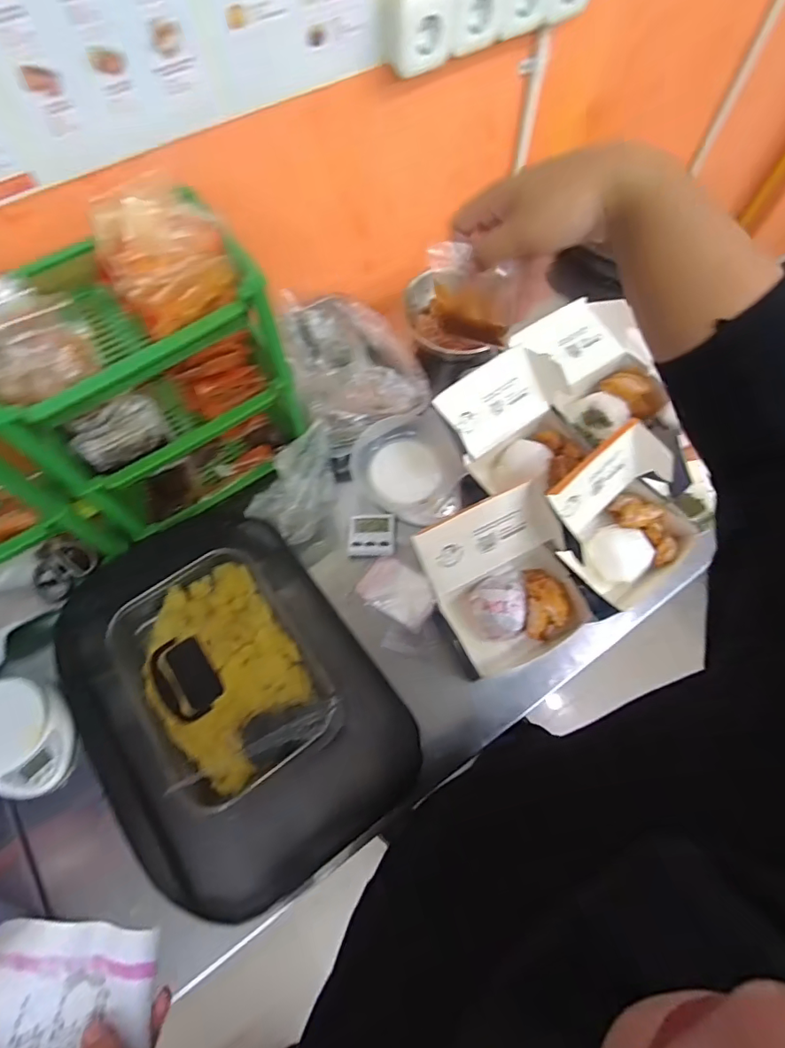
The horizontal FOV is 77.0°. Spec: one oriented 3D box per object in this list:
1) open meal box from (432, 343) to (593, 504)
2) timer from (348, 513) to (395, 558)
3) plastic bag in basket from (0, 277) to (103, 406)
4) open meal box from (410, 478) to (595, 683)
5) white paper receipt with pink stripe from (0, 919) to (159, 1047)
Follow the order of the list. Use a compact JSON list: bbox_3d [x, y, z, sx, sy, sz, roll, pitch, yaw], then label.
[{"bbox_3d":[0.189,-0.140,0.750,0.186,0.114,0.187,-35,71,-13],"label":"open meal box"},{"bbox_3d":[-0.031,0.016,0.742,0.067,0.017,0.067,-1,67,0],"label":"timer"},{"bbox_3d":[-0.356,-0.173,0.474,0.110,0.070,0.091,-26,69,-10],"label":"plastic bag in basket"},{"bbox_3d":[0.148,0.080,0.658,0.182,0.143,0.190,-23,69,-9],"label":"open meal box"},{"bbox_3d":[-0.228,0.316,0.329,0.124,0.028,0.078,6,67,3],"label":"white paper receipt with pink stripe"}]

